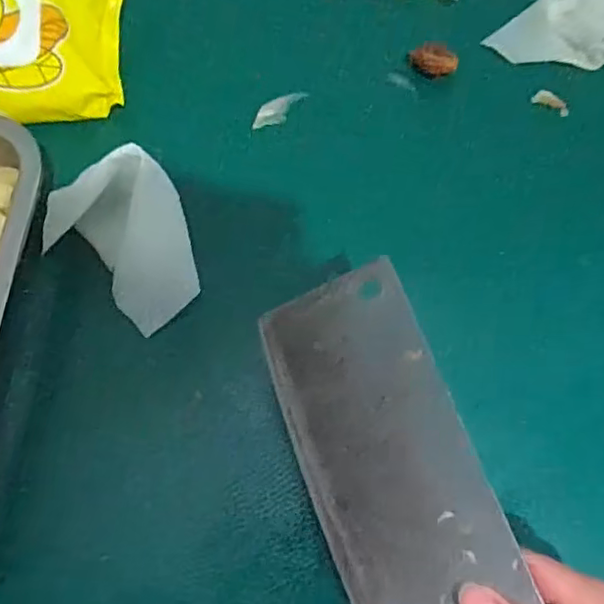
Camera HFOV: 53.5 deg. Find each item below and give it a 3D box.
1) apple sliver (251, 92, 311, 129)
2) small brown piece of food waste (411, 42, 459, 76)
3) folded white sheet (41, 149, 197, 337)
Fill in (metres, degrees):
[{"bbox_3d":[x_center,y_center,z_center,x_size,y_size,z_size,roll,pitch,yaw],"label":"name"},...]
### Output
[{"bbox_3d":[-0.016,-0.131,0.407,0.016,0.007,0.042,42,75,14],"label":"apple sliver"},{"bbox_3d":[0.089,-0.164,0.403,0.031,0.013,0.015,15,70,6],"label":"small brown piece of food waste"},{"bbox_3d":[-0.104,-0.039,0.354,0.076,0.045,0.101,-33,73,-11],"label":"folded white sheet"}]

